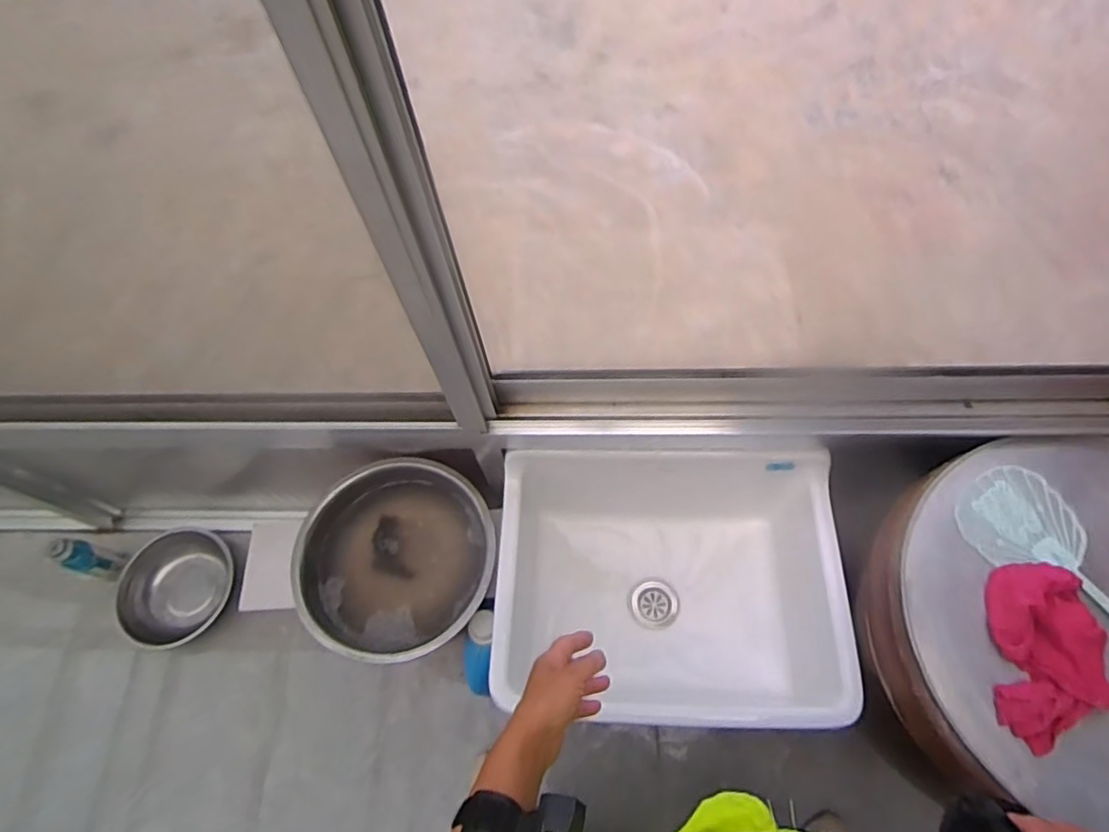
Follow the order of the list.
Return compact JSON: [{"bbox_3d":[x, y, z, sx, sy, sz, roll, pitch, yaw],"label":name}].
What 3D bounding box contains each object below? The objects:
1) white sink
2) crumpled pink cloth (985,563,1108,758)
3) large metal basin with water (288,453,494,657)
[{"bbox_3d":[0.178,0.270,1.018,0.515,0.246,0.435,-1,64,2],"label":"white sink"},{"bbox_3d":[0.597,0.285,0.725,0.125,0.032,0.206,8,65,7],"label":"crumpled pink cloth"},{"bbox_3d":[-0.263,0.237,1.027,0.325,0.092,0.309,-1,64,2],"label":"large metal basin with water"}]

